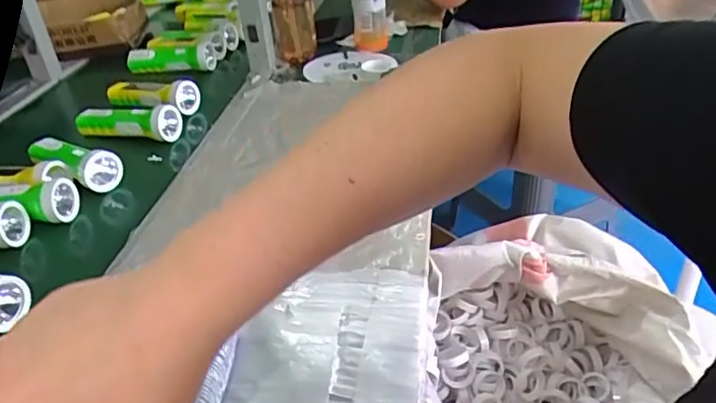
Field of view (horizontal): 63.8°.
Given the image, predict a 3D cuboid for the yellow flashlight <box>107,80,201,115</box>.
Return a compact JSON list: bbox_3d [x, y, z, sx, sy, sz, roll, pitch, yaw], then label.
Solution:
[{"bbox_3d":[-0.289,-0.147,0.805,0.129,0.042,0.041,6,36,15],"label":"yellow flashlight"}]

